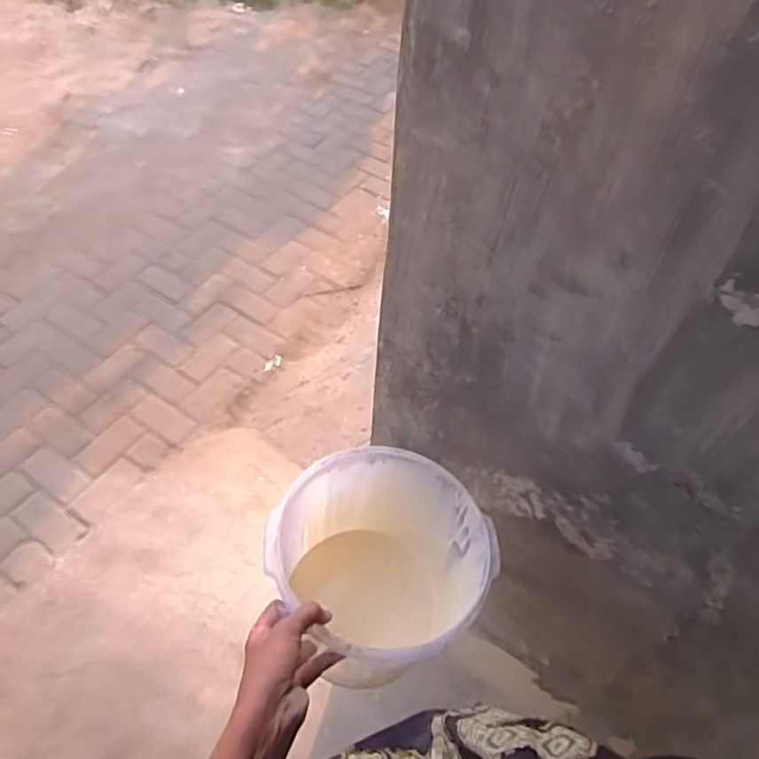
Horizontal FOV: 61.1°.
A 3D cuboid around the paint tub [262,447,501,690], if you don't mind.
[{"bbox_3d":[-0.007,0.225,0.722,0.210,0.270,0.193,2,53,-3],"label":"paint tub"}]

